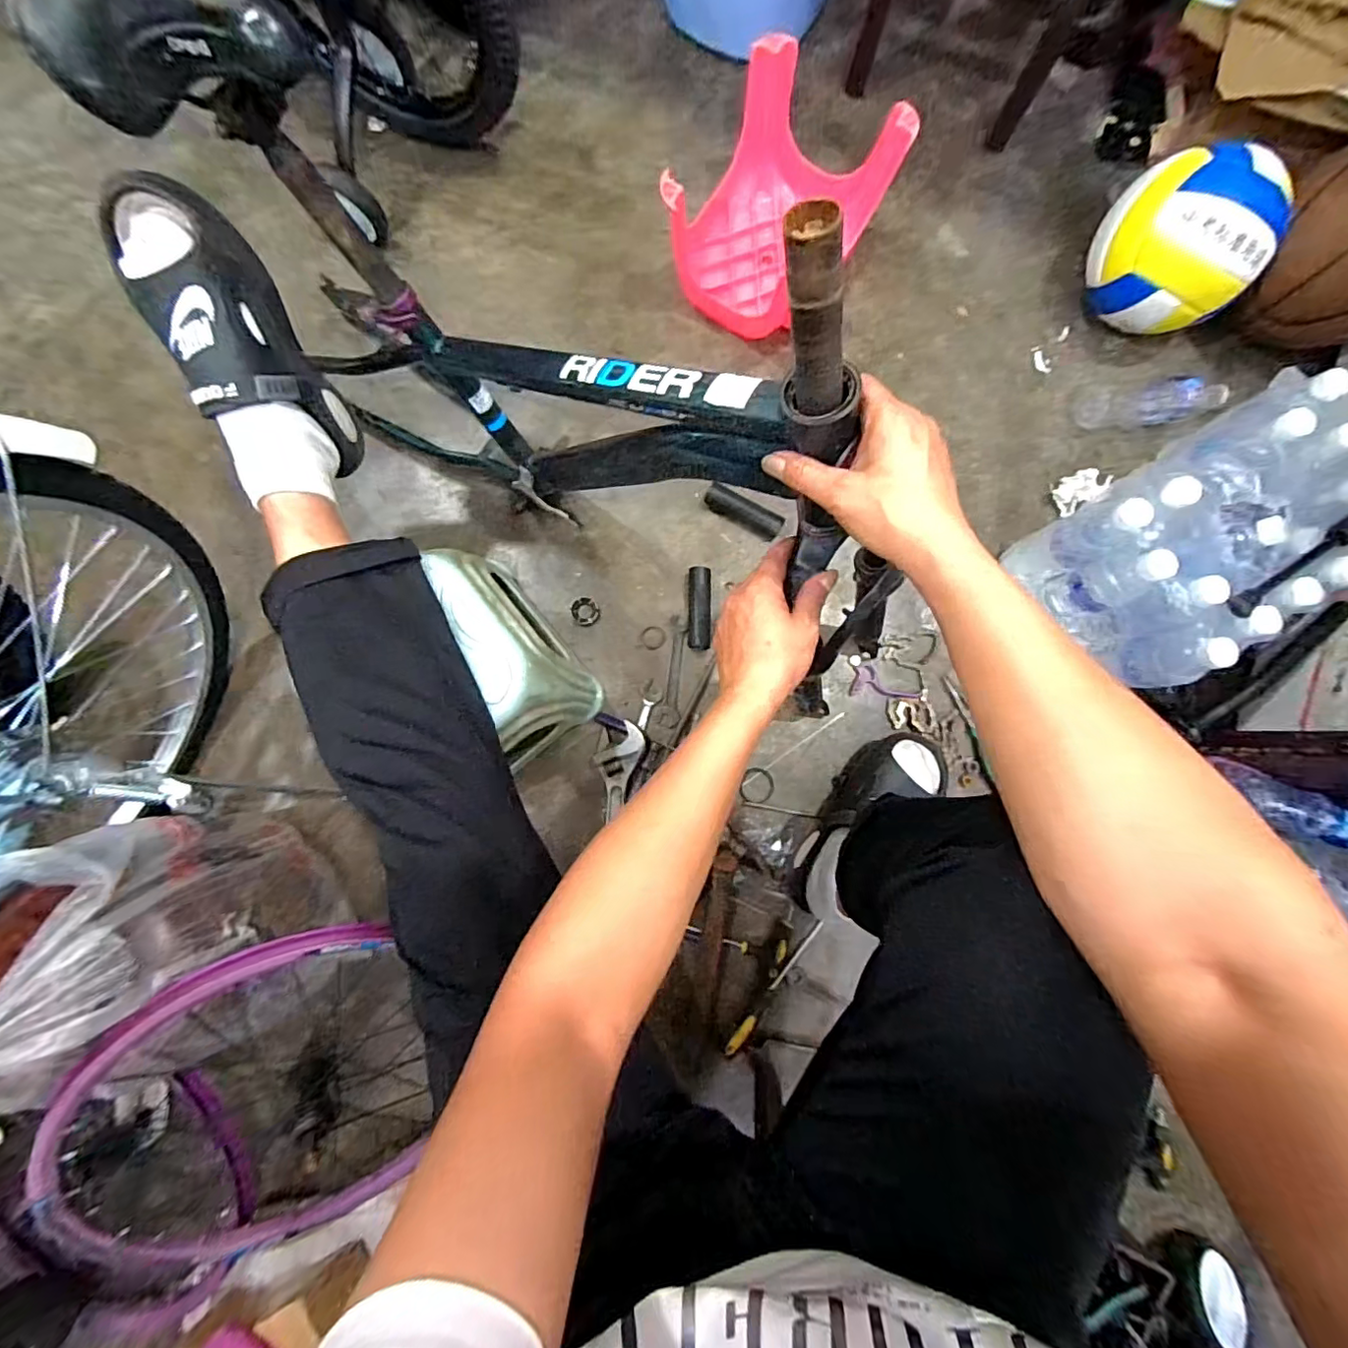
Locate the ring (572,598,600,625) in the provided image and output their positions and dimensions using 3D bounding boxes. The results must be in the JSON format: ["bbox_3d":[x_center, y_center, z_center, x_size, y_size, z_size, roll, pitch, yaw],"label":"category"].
[{"bbox_3d":[-0.129,-0.092,0.830,0.041,0.004,0.042,-7,85,-2],"label":"ring"}]

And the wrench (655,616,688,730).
[{"bbox_3d":[-0.003,-0.005,0.819,0.034,0.011,0.158,6,85,-1],"label":"wrench"}]

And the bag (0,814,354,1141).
[{"bbox_3d":[-0.527,0.235,0.575,0.139,0.355,0.152,-41,87,-4],"label":"bag"}]

